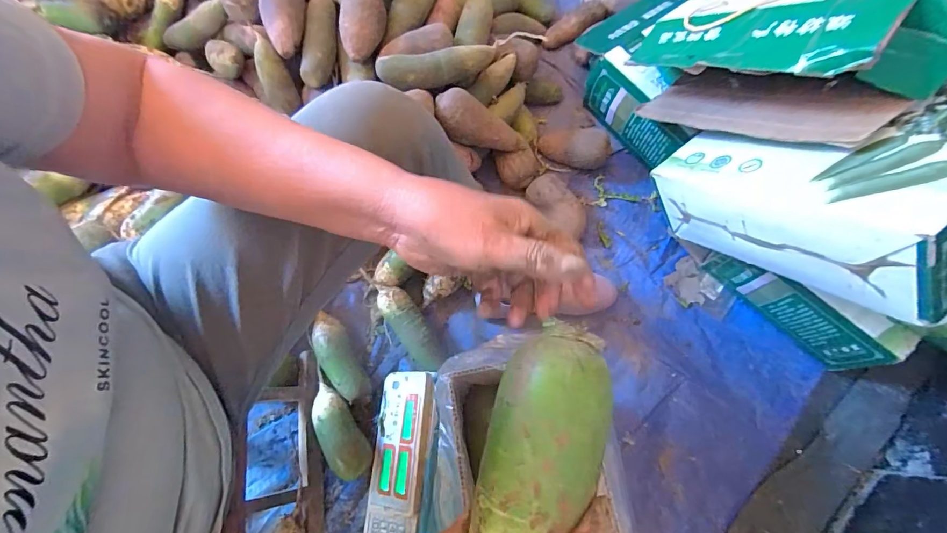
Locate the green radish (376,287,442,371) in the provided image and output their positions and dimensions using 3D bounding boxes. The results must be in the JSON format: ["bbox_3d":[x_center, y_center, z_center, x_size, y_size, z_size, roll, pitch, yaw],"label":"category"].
[{"bbox_3d":[-0.106,0.103,0.697,0.055,0.047,0.160,-33,90,-12],"label":"green radish"}]

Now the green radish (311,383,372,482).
[{"bbox_3d":[-0.208,0.255,0.645,0.065,0.053,0.149,-24,72,-10],"label":"green radish"}]

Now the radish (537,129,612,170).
[{"bbox_3d":[0.200,-0.236,0.826,0.131,0.069,0.069,-2,69,-2],"label":"radish"}]

